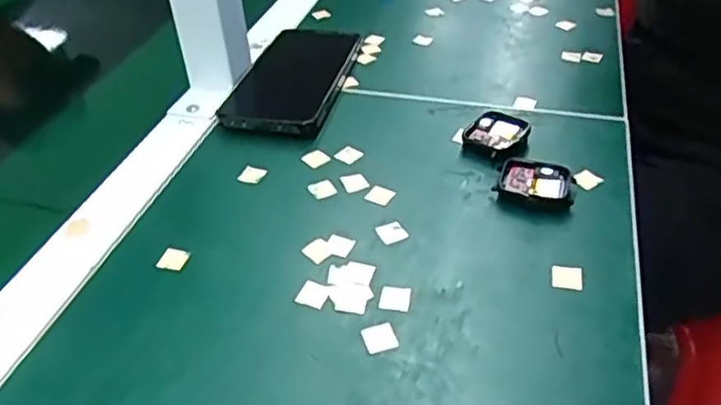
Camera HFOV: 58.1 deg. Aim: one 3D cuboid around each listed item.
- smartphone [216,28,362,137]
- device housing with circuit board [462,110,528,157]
[{"bbox_3d":[-0.057,-0.100,0.527,0.085,0.016,0.152,4,39,10],"label":"smartphone"},{"bbox_3d":[0.094,-0.047,0.453,0.037,0.012,0.042,23,46,30],"label":"device housing with circuit board"}]

